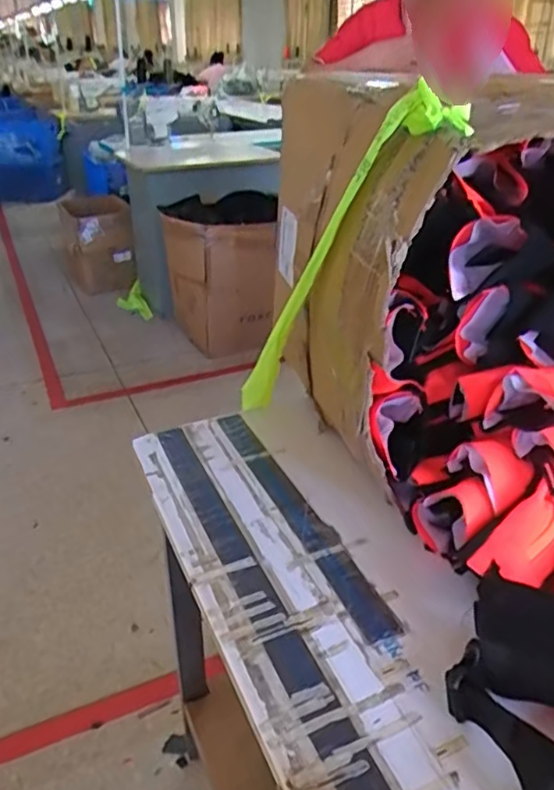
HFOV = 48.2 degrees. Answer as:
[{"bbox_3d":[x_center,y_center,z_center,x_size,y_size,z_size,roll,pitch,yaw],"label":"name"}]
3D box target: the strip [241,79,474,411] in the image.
[{"bbox_3d":[0.057,-0.120,0.762,0.045,0.543,0.084,-25,68,-36],"label":"strip"}]

